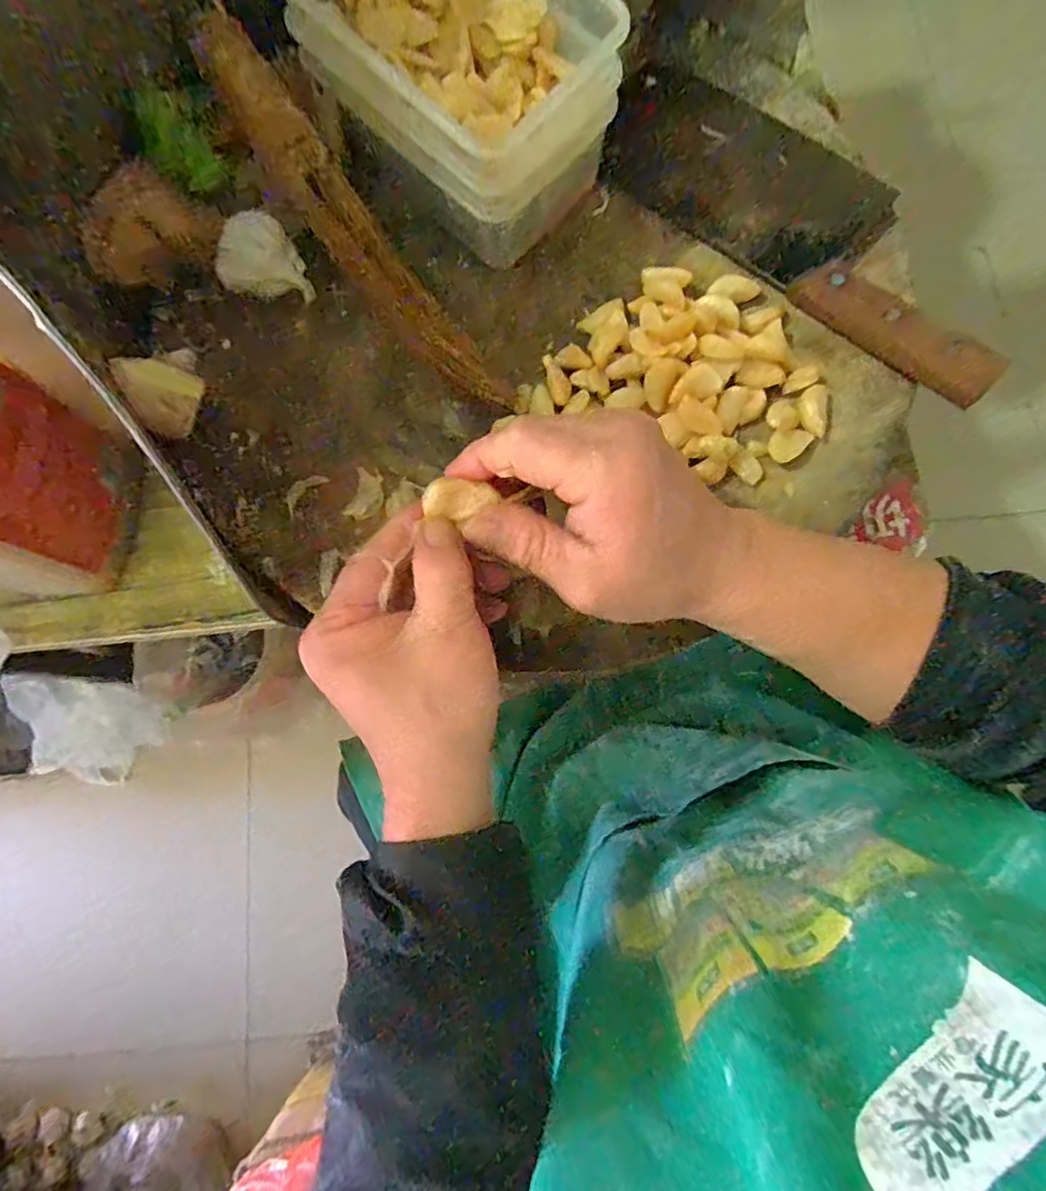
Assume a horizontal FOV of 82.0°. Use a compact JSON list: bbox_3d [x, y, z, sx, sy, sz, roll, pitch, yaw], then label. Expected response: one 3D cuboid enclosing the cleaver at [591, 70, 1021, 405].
[{"bbox_3d":[0.166,-0.227,0.357,0.087,0.025,0.281,-44,81,-8],"label":"cleaver"}]

